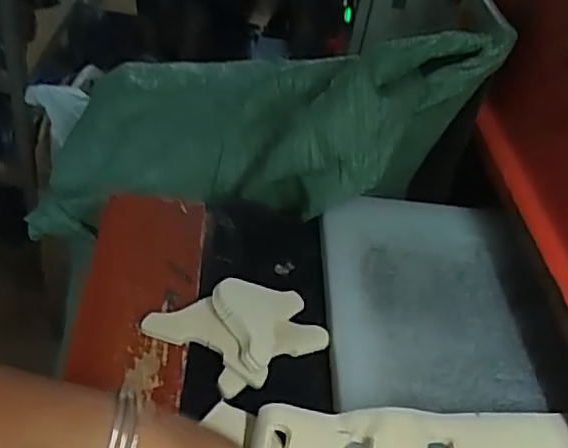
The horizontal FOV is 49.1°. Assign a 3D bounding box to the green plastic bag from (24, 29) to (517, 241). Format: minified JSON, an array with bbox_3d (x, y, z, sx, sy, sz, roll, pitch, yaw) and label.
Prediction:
[{"bbox_3d":[-0.039,-0.115,0.845,0.654,0.209,0.278,-5,34,30],"label":"green plastic bag"}]

